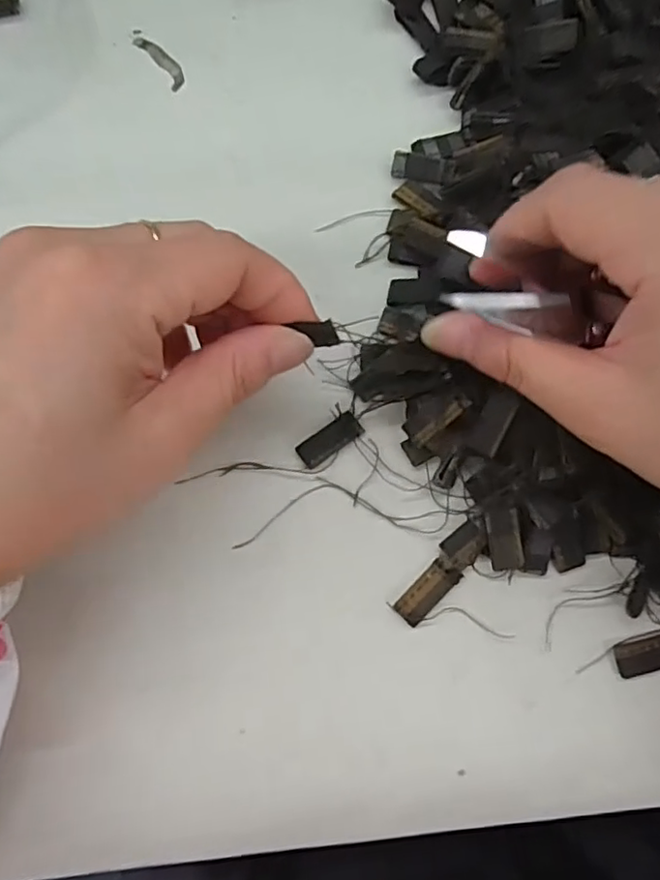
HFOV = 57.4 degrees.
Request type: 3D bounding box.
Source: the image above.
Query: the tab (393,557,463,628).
[{"bbox_3d":[0.032,0.051,0.200,0.010,0.005,0.023,44,83,8],"label":"tab"}]

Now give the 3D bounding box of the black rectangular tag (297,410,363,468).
[{"bbox_3d":[0.000,0.000,0.211,0.024,0.004,0.010,-36,81,-5],"label":"black rectangular tag"}]

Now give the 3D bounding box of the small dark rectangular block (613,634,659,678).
[{"bbox_3d":[0.104,0.069,0.195,0.023,0.004,0.012,-14,79,-1],"label":"small dark rectangular block"}]

